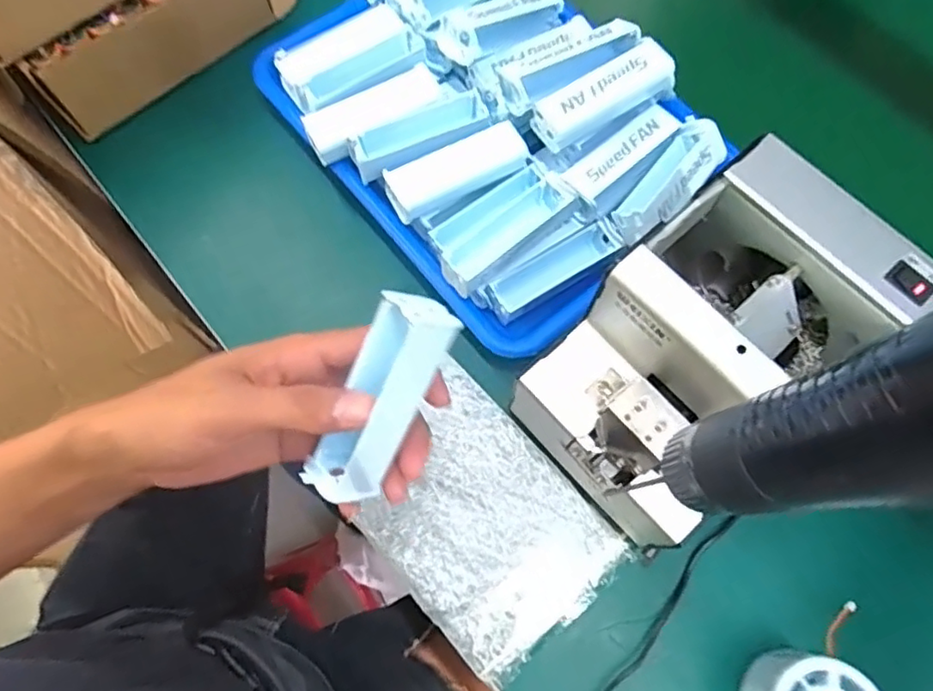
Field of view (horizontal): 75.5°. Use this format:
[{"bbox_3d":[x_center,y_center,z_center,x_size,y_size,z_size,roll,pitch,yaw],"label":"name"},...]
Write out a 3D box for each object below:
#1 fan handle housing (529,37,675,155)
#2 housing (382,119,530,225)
[{"bbox_3d":[0.097,-0.177,0.428,0.105,0.033,0.032,-32,74,-12],"label":"fan handle housing"},{"bbox_3d":[-0.005,-0.126,0.437,0.105,0.024,0.033,-23,73,-9],"label":"housing"}]

